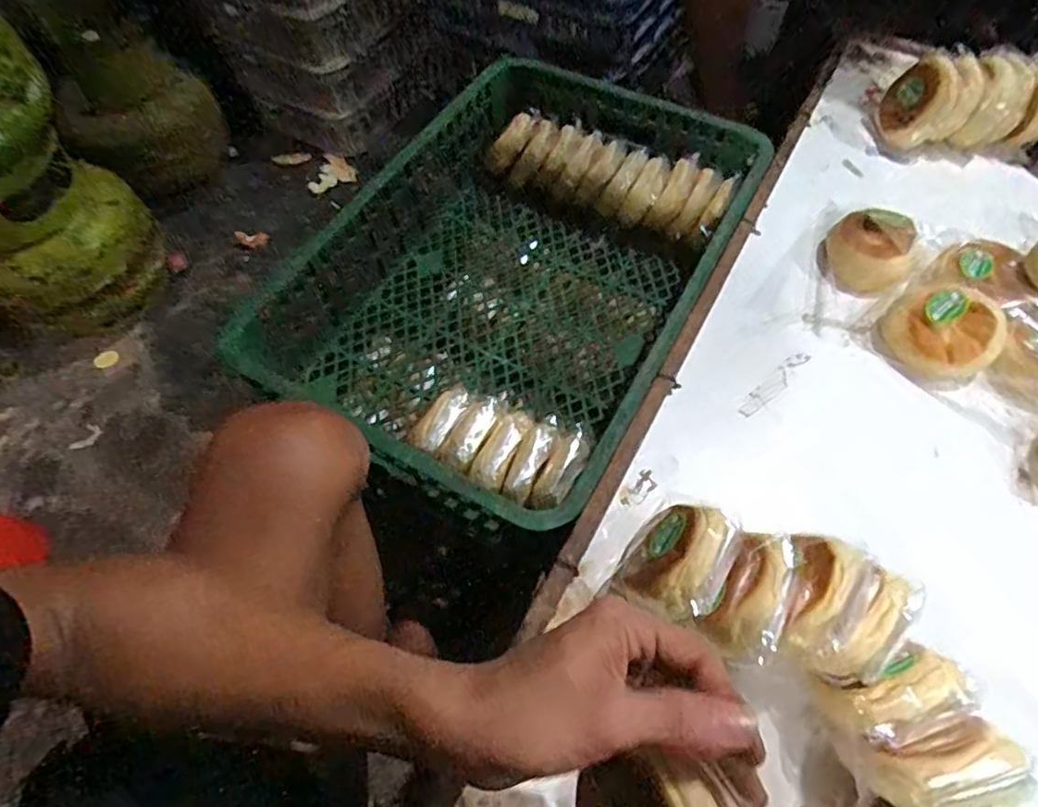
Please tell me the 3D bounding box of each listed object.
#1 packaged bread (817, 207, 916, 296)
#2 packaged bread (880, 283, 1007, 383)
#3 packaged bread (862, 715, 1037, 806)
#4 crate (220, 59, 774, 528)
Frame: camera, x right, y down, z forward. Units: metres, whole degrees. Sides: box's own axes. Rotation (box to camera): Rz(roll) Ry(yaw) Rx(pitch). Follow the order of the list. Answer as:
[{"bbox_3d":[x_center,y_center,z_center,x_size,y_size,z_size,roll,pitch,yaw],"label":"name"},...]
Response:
[{"bbox_3d":[0.368,-0.158,0.628,0.086,0.048,0.098,34,66,17],"label":"packaged bread"},{"bbox_3d":[0.404,-0.068,0.567,0.086,0.053,0.092,0,61,0],"label":"packaged bread"},{"bbox_3d":[0.253,0.217,0.345,0.079,0.032,0.042,-16,61,-7],"label":"packaged bread"},{"bbox_3d":[0.008,-0.169,0.746,0.428,0.161,0.615,27,64,14],"label":"crate"}]

